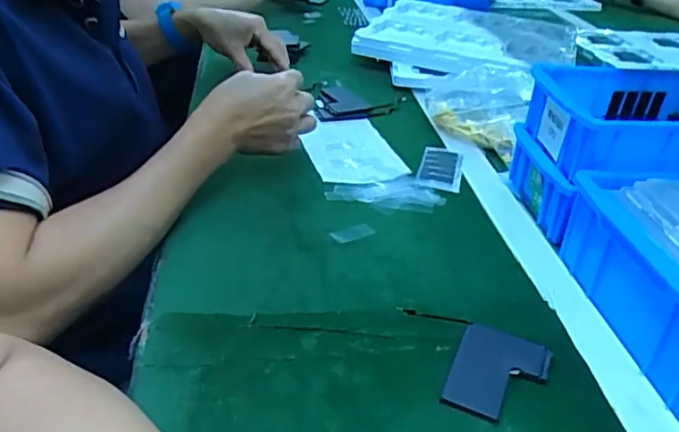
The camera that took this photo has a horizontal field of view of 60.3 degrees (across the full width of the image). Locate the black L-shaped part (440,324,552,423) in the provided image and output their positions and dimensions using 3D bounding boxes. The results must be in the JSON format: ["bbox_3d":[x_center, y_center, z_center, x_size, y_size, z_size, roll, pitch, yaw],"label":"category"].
[{"bbox_3d":[0.103,0.103,0.380,0.057,0.006,0.075,17,34,18],"label":"black L-shaped part"}]

